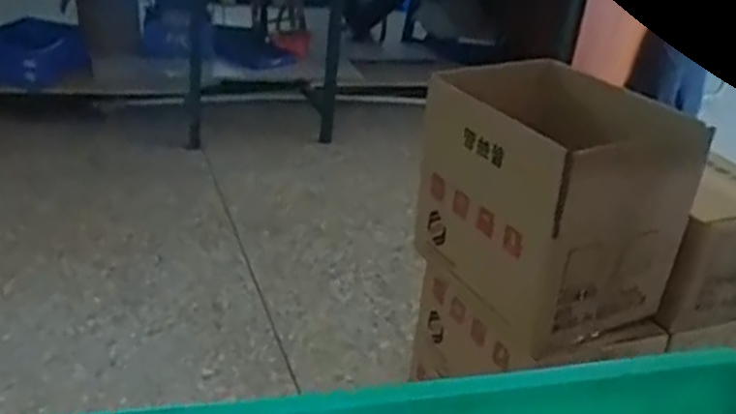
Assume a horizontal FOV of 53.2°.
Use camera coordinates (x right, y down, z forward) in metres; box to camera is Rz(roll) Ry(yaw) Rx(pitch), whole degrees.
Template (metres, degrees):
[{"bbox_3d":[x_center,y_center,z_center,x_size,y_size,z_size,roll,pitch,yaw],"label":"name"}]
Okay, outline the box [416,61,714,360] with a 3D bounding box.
[{"bbox_3d":[0.278,-0.010,1.153,0.291,0.323,0.361,-7,23,-23],"label":"box"}]

